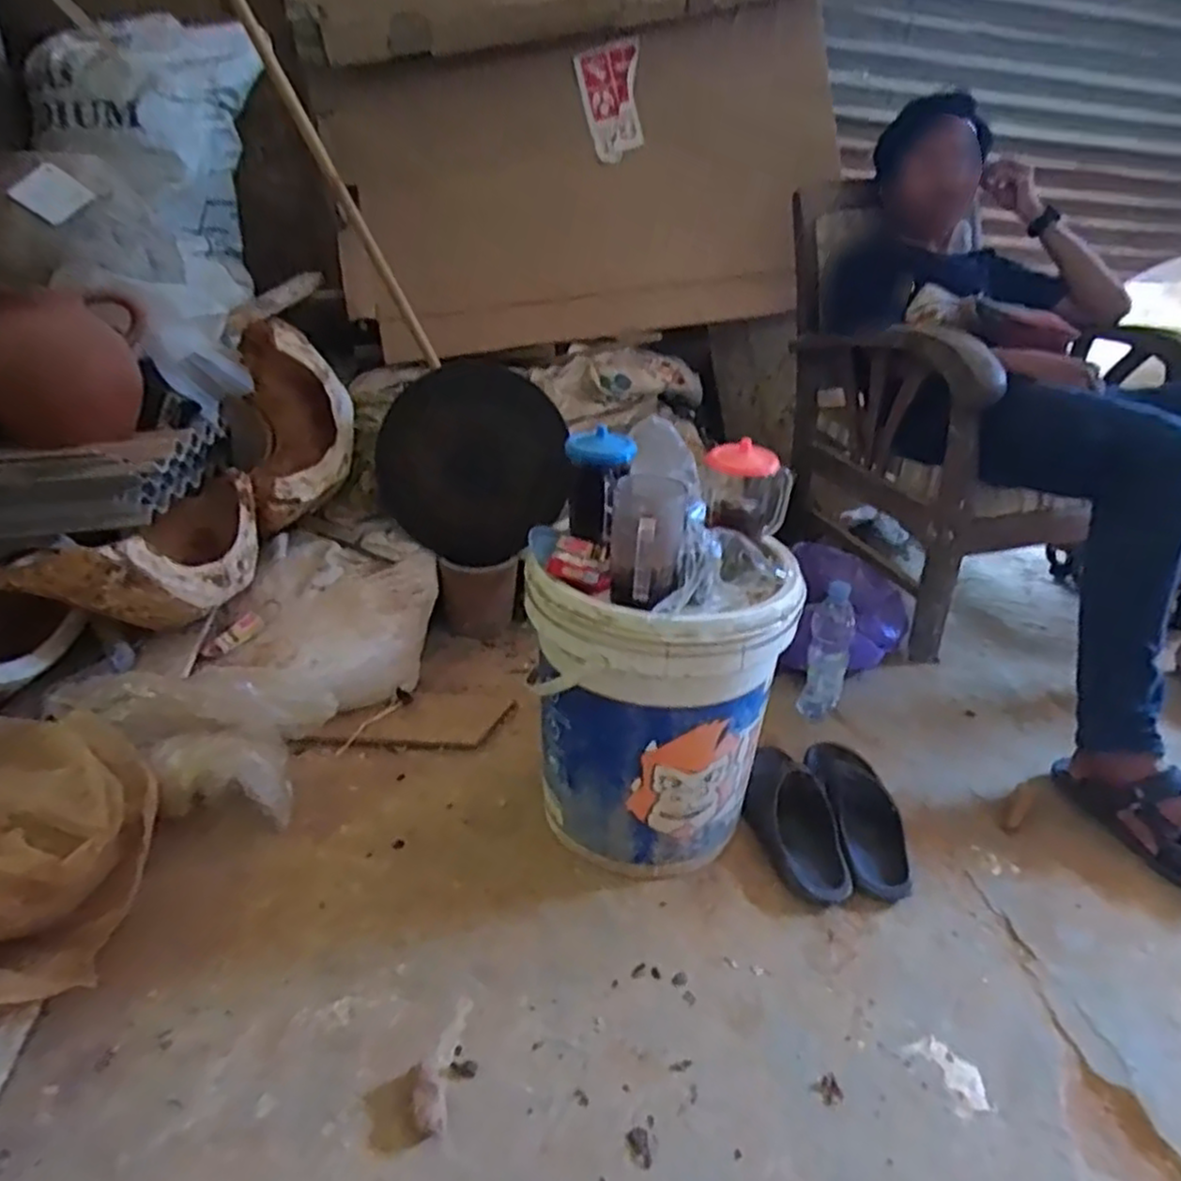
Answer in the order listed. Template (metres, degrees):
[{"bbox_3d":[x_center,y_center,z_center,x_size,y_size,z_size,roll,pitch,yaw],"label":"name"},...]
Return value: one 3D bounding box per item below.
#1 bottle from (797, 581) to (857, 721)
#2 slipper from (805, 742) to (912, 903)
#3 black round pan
[{"bbox_3d":[0.378,0.099,1.162,0.061,0.229,0.054,16,31,26],"label":"bottle"},{"bbox_3d":[0.359,0.293,0.984,0.092,0.057,0.254,1,28,0],"label":"slipper"},{"bbox_3d":[-0.199,-0.222,1.292,0.321,0.325,0.042,-44,23,5],"label":"black round pan"}]

